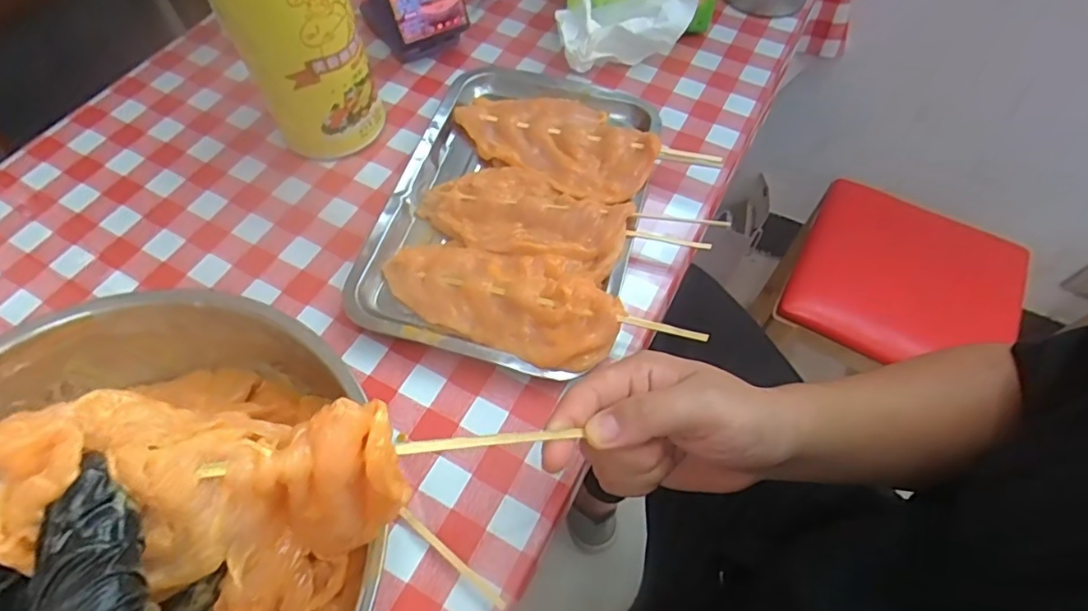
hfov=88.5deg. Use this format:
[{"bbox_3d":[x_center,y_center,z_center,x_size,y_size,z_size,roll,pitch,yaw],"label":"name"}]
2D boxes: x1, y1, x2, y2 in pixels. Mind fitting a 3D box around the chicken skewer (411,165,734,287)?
[{"bbox_3d":[0.012,-0.067,0.458,0.234,0.024,0.082,18,60,9],"label":"chicken skewer"}]

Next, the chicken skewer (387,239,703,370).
[{"bbox_3d":[-0.010,-0.003,0.419,0.230,0.024,0.082,22,61,12],"label":"chicken skewer"}]

